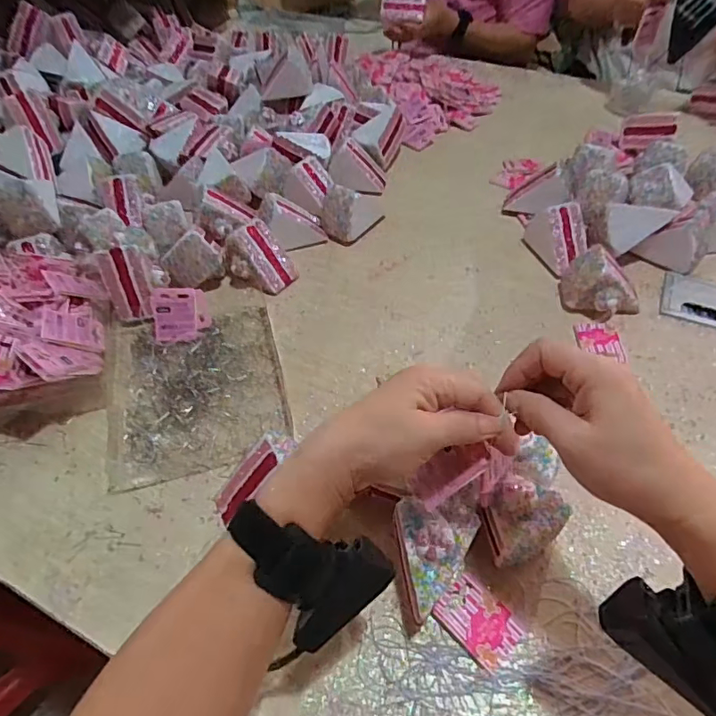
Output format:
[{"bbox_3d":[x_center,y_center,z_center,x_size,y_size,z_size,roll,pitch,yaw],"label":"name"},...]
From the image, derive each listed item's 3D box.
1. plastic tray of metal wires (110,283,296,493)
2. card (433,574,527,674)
[{"bbox_3d":[-0.175,0.018,0.550,0.182,0.026,0.229,-15,52,-9],"label":"plastic tray of metal wires"},{"bbox_3d":[0.094,0.203,0.390,0.044,0.007,0.059,-38,59,-24],"label":"card"}]

